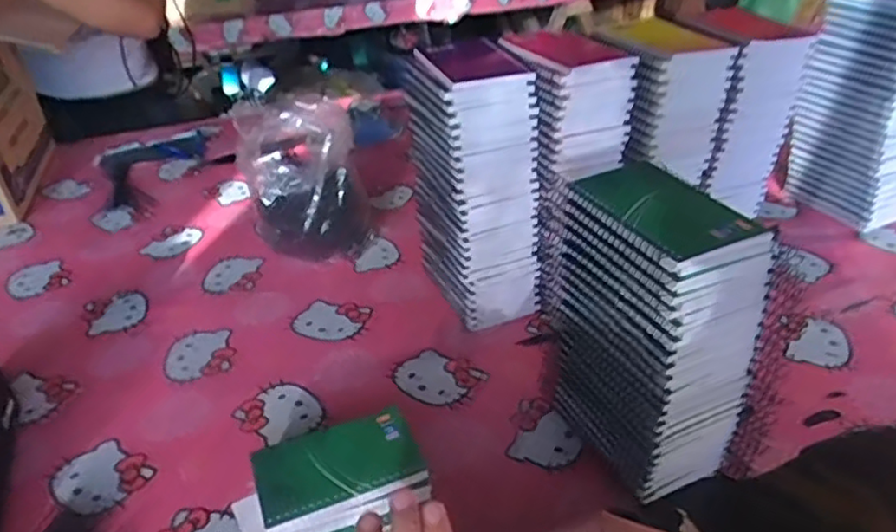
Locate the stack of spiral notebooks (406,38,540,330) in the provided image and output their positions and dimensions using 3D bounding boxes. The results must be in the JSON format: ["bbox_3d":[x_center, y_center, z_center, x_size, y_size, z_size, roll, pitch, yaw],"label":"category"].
[{"bbox_3d":[0.026,-0.080,0.705,0.102,0.274,0.135,-12,35,-14],"label":"stack of spiral notebooks"}]

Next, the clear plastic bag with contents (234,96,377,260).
[{"bbox_3d":[-0.172,-0.093,0.826,0.138,0.183,0.139,-9,34,-10],"label":"clear plastic bag with contents"}]

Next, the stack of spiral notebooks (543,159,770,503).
[{"bbox_3d":[0.161,0.056,0.543,0.090,0.238,0.151,-16,36,-19],"label":"stack of spiral notebooks"}]

